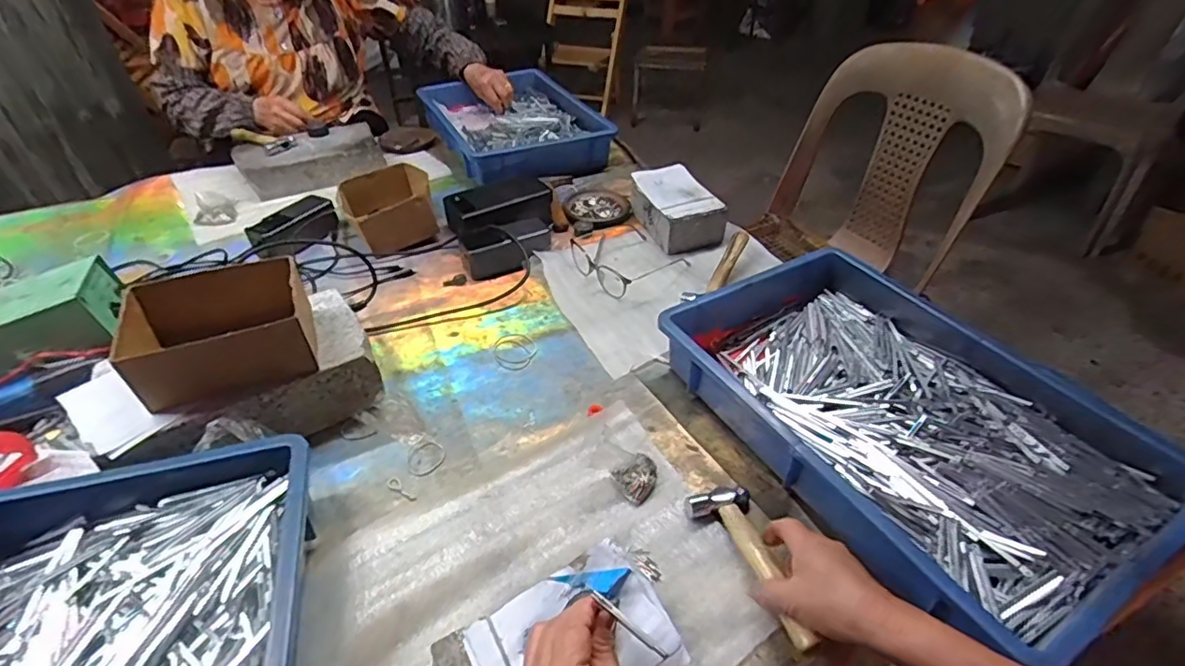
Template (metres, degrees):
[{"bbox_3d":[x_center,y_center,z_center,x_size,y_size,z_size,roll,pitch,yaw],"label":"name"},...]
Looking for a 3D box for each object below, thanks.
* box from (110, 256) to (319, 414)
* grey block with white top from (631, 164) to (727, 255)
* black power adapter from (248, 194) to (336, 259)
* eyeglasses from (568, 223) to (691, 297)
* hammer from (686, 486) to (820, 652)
[{"bbox_3d":[-0.355,-0.001,0.548,0.155,0.067,0.116,-14,43,-16],"label":"box"},{"bbox_3d":[0.135,-0.205,0.924,0.095,0.075,0.154,-16,44,-17],"label":"grey block with white top"},{"bbox_3d":[-0.462,-0.164,0.885,0.065,0.044,0.130,24,46,25],"label":"black power adapter"},{"bbox_3d":[0.052,-0.124,0.851,0.150,0.041,0.176,-20,45,-22],"label":"eyeglasses"},{"bbox_3d":[0.136,0.189,0.474,0.057,0.018,0.152,-12,32,-13],"label":"hammer"}]

